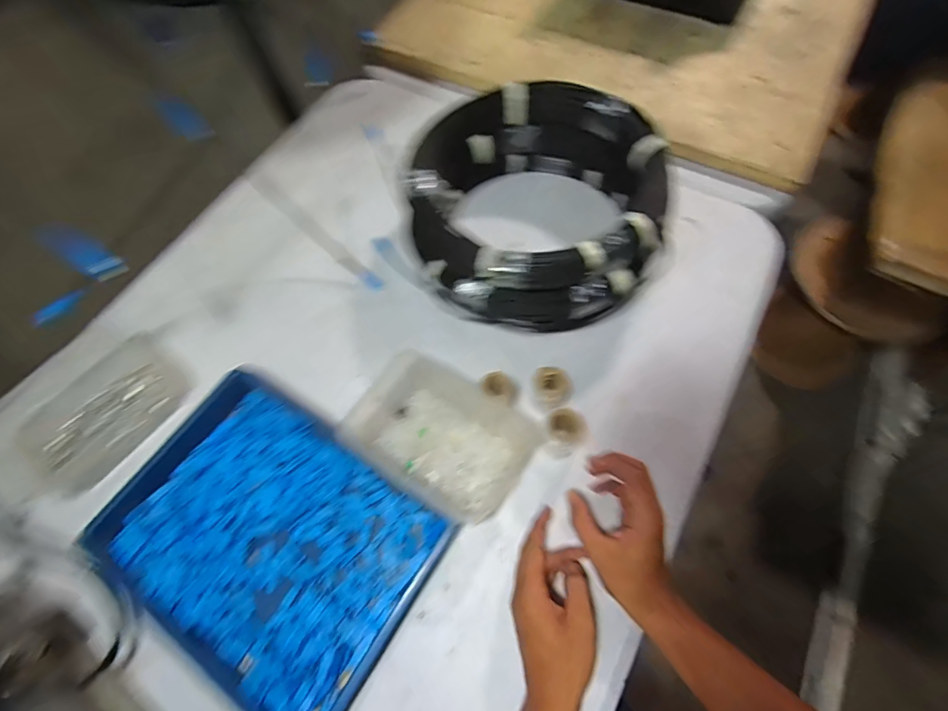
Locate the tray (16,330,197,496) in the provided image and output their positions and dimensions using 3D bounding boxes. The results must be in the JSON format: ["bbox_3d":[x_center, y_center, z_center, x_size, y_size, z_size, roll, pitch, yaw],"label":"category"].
[{"bbox_3d":[-0.430,0.063,0.522,0.104,0.036,0.176,34,71,18],"label":"tray"}]

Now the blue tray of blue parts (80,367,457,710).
[{"bbox_3d":[-0.207,0.179,0.451,0.314,0.034,0.226,31,70,17],"label":"blue tray of blue parts"}]

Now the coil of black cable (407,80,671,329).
[{"bbox_3d":[0.076,-0.183,0.546,0.284,0.141,0.294,-1,64,3],"label":"coil of black cable"}]

